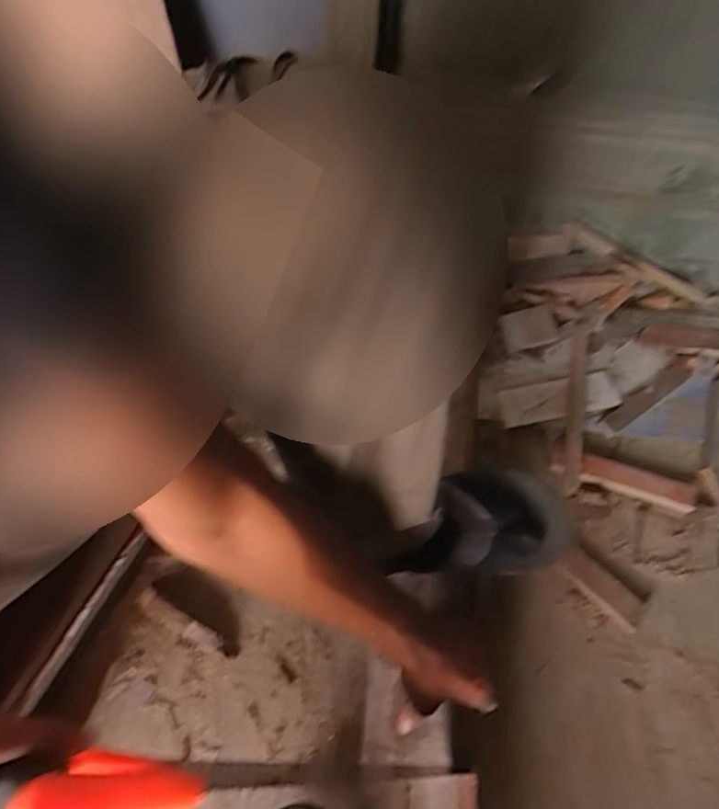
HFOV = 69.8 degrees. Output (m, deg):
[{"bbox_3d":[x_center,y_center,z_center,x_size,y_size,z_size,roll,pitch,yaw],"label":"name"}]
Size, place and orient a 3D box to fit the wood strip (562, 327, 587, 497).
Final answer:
[{"bbox_3d":[0.321,0.004,0.758,0.025,0.014,0.269,12,66,3],"label":"wood strip"}]

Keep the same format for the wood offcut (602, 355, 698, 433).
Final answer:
[{"bbox_3d":[0.437,-0.019,0.768,0.186,0.013,0.032,-33,71,-15],"label":"wood offcut"}]

